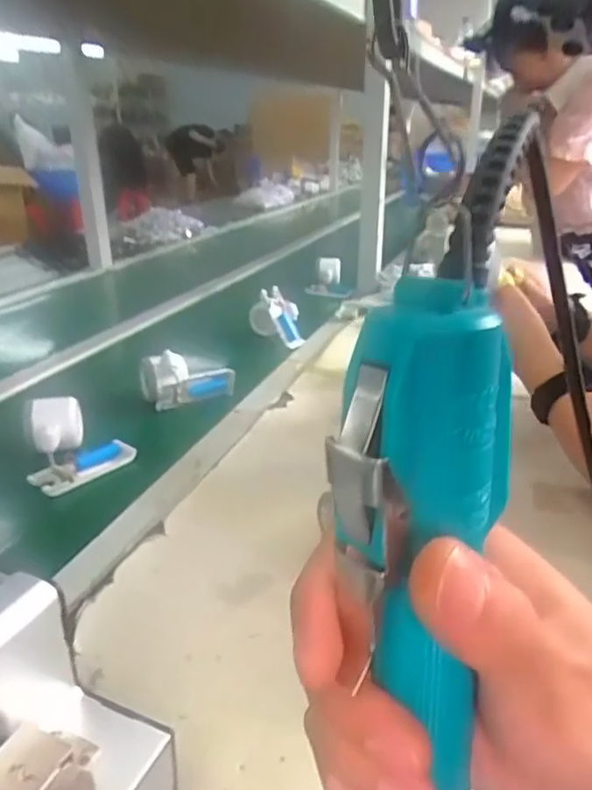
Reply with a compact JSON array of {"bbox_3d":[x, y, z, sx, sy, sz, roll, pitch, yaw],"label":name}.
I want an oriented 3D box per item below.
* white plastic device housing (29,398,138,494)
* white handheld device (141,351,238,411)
[{"bbox_3d":[-0.226,0.045,0.639,0.099,0.057,0.106,-9,26,-19],"label":"white plastic device housing"},{"bbox_3d":[-0.138,-0.023,0.779,0.119,0.067,0.040,-4,25,-10],"label":"white handheld device"}]

